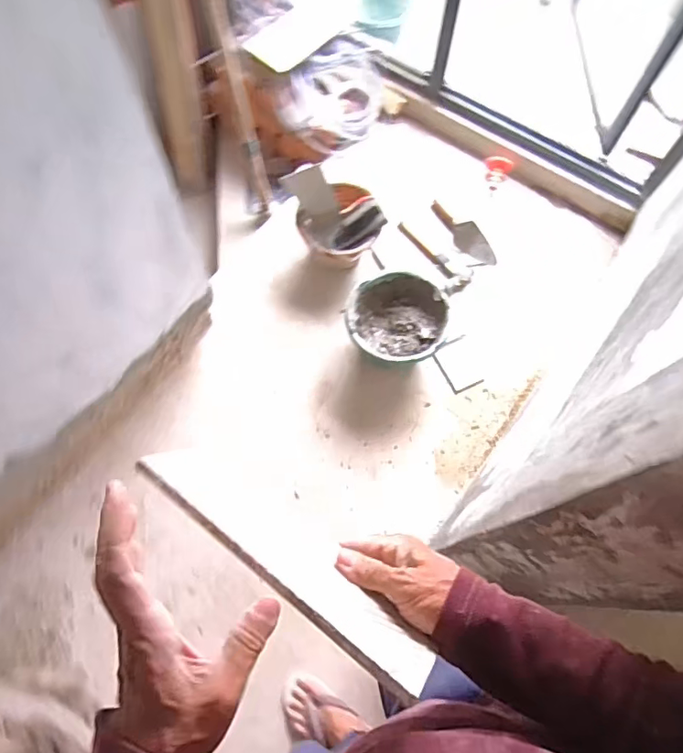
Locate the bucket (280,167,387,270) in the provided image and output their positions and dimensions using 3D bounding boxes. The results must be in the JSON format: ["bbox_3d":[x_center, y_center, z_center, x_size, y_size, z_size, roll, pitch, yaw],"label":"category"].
[{"bbox_3d":[-0.011,-0.445,1.495,0.206,0.243,0.242,-26,70,-12],"label":"bucket"}]

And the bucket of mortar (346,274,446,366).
[{"bbox_3d":[0.148,-0.142,1.430,0.256,0.165,0.258,1,67,-1],"label":"bucket of mortar"}]

